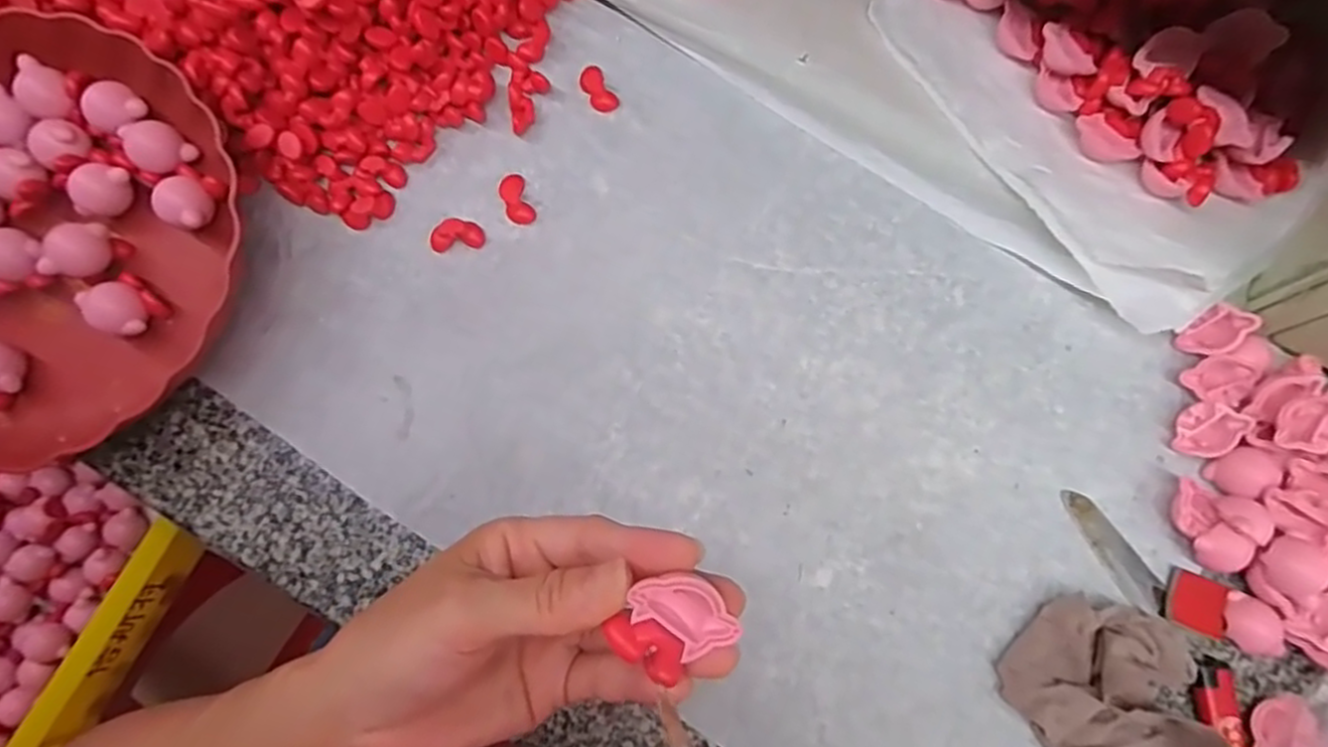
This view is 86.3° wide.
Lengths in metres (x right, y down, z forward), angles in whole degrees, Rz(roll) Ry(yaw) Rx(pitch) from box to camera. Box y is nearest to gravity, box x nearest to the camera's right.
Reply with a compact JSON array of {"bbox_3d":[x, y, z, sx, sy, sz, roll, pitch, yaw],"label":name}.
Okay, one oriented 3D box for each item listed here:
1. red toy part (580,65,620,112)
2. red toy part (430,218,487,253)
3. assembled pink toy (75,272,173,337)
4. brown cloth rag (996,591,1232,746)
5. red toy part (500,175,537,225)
[{"bbox_3d":[-0.041,-0.176,0.439,0.016,0.005,0.031,-29,79,-6],"label":"red toy part"},{"bbox_3d":[-0.122,-0.082,0.416,0.031,0.016,0.014,-7,78,-1],"label":"red toy part"},{"bbox_3d":[-0.297,-0.037,0.392,0.027,0.034,0.032,24,79,5],"label":"assembled pink toy"},{"bbox_3d":[0.228,0.160,0.353,0.090,0.022,0.099,-38,80,-7],"label":"brown cloth rag"},{"bbox_3d":[-0.088,-0.104,0.423,0.016,0.007,0.032,-22,79,-4],"label":"red toy part"}]

